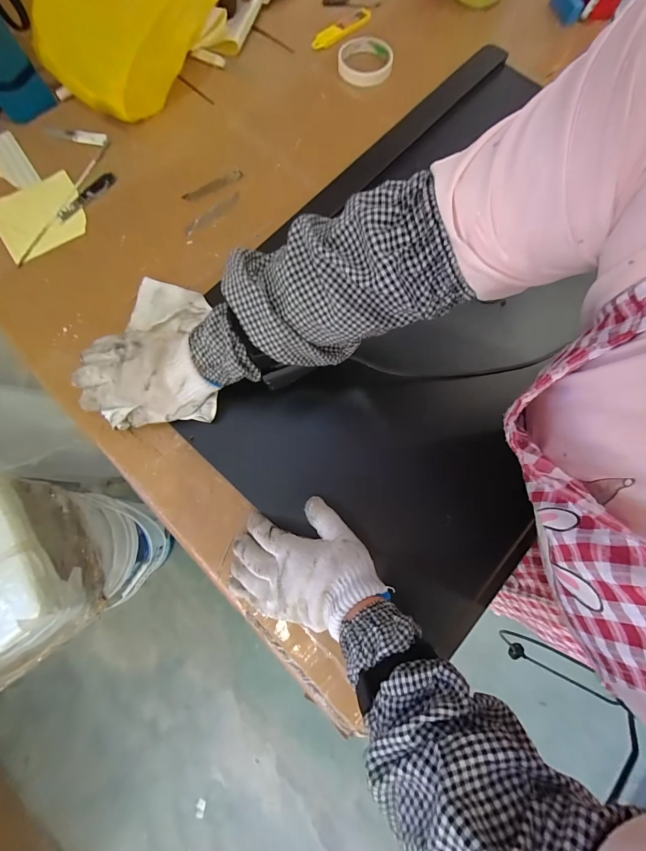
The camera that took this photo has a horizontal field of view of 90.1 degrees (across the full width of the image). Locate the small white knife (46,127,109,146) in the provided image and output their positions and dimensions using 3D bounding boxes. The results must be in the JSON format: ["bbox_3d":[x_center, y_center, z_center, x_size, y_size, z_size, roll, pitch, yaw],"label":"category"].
[{"bbox_3d":[-0.388,-0.460,0.512,0.095,0.009,0.019,11,75,2],"label":"small white knife"}]

